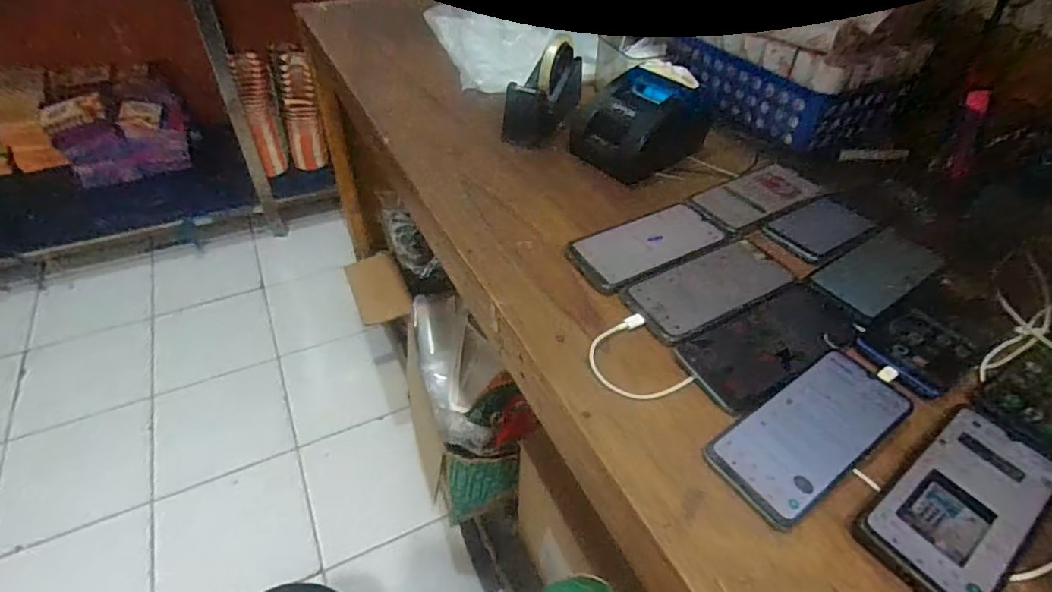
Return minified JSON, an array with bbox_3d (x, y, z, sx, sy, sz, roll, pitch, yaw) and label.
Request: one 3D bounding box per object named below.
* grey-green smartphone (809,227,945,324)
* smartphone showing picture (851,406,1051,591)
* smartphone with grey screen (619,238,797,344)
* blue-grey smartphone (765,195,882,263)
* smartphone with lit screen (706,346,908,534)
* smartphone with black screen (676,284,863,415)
[{"bbox_3d":[0.368,-0.027,0.551,0.170,0.008,0.070,-26,52,-27],"label":"grey-green smartphone"},{"bbox_3d":[0.311,0.144,0.377,0.176,0.008,0.078,-26,52,-27],"label":"smartphone showing picture"},{"bbox_3d":[0.186,-0.010,0.531,0.172,0.010,0.083,-20,50,-22],"label":"smartphone with grey screen"},{"bbox_3d":[0.338,-0.079,0.606,0.130,0.009,0.072,-22,50,-24],"label":"blue-grey smartphone"},{"bbox_3d":[0.224,0.101,0.414,0.174,0.011,0.075,-26,52,-26],"label":"smartphone with lit screen"},{"bbox_3d":[0.225,0.039,0.478,0.172,0.007,0.074,-21,50,-22],"label":"smartphone with black screen"}]

